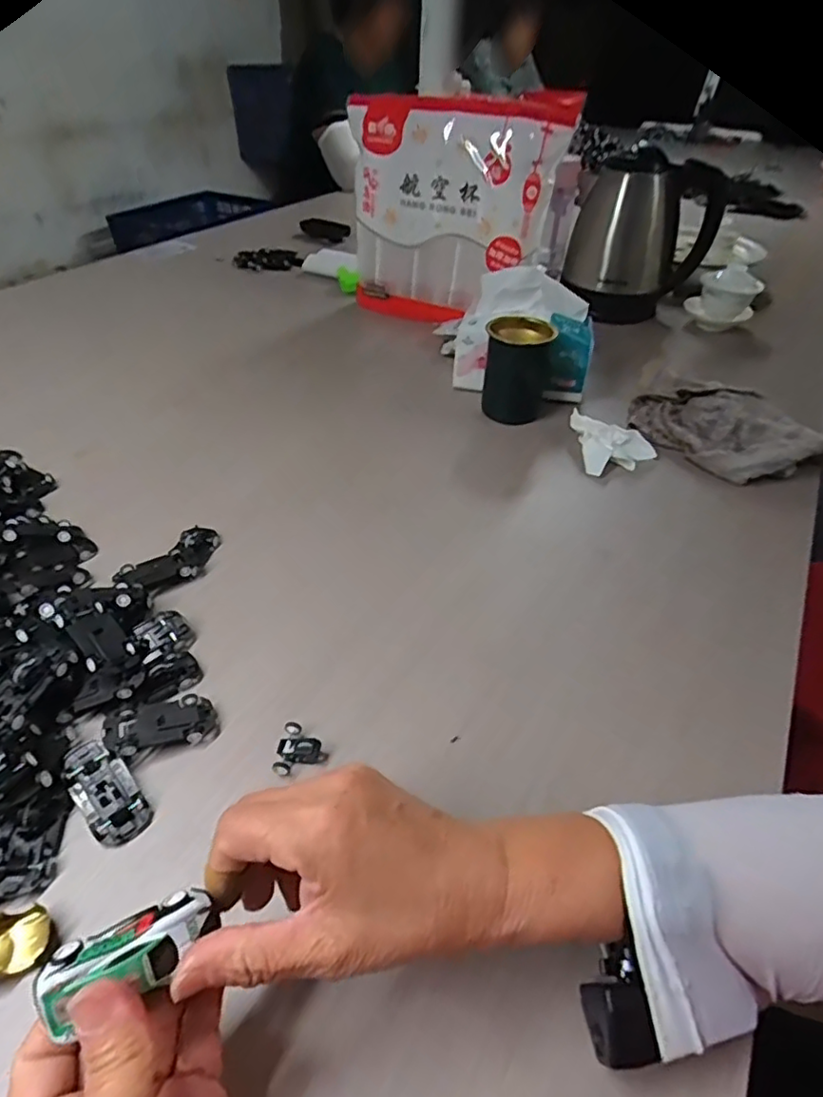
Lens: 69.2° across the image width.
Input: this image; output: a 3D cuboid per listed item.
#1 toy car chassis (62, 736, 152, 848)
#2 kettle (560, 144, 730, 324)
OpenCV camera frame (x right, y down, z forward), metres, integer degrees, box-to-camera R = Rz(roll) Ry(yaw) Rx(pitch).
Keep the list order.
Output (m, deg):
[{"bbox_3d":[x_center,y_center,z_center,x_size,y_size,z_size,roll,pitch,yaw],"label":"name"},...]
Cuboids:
[{"bbox_3d":[-0.182,0.142,0.353,0.030,0.016,0.067,-32,54,-33],"label":"toy car chassis"},{"bbox_3d":[0.354,-0.478,0.924,0.205,0.201,0.153,17,44,14],"label":"kettle"}]

